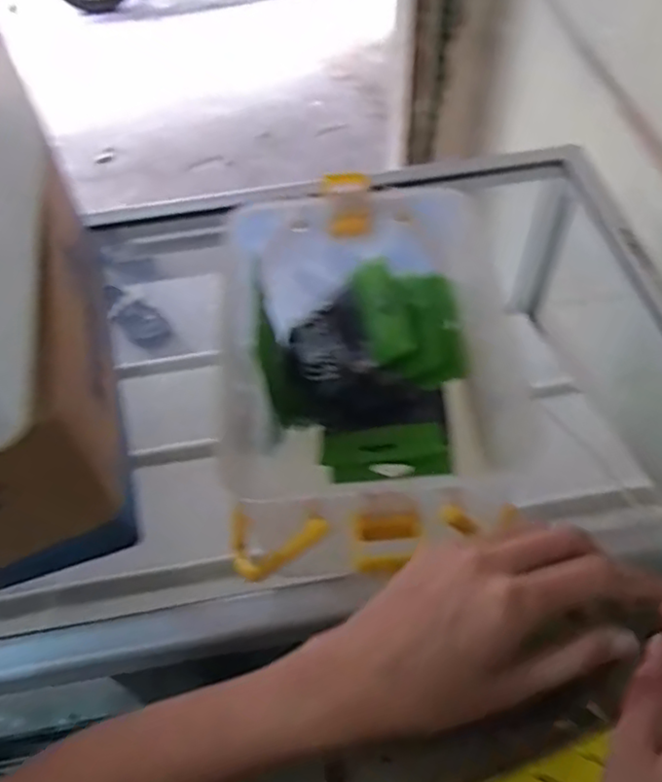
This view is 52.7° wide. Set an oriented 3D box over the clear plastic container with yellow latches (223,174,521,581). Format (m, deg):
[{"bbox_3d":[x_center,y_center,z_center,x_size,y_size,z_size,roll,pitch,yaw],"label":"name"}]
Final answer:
[{"bbox_3d":[0.016,0.005,0.501,0.182,0.149,0.282,3,55,5],"label":"clear plastic container with yellow latches"}]

